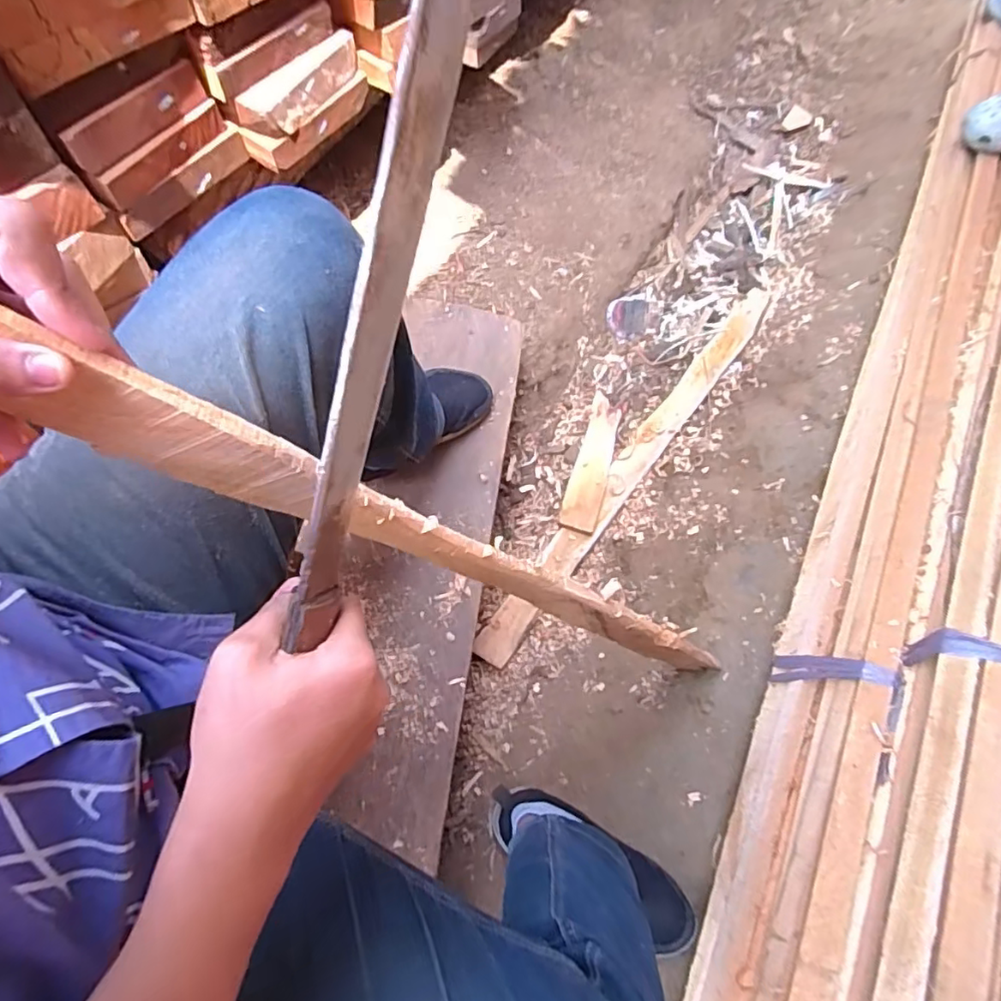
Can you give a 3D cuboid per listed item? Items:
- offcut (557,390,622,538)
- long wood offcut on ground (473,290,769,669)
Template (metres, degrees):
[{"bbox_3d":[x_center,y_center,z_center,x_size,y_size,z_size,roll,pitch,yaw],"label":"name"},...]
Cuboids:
[{"bbox_3d":[0.163,-0.067,1.015,0.062,0.022,0.257,17,74,5],"label":"offcut"},{"bbox_3d":[0.239,-0.072,1.020,0.058,0.021,0.853,37,77,10],"label":"long wood offcut on ground"}]

